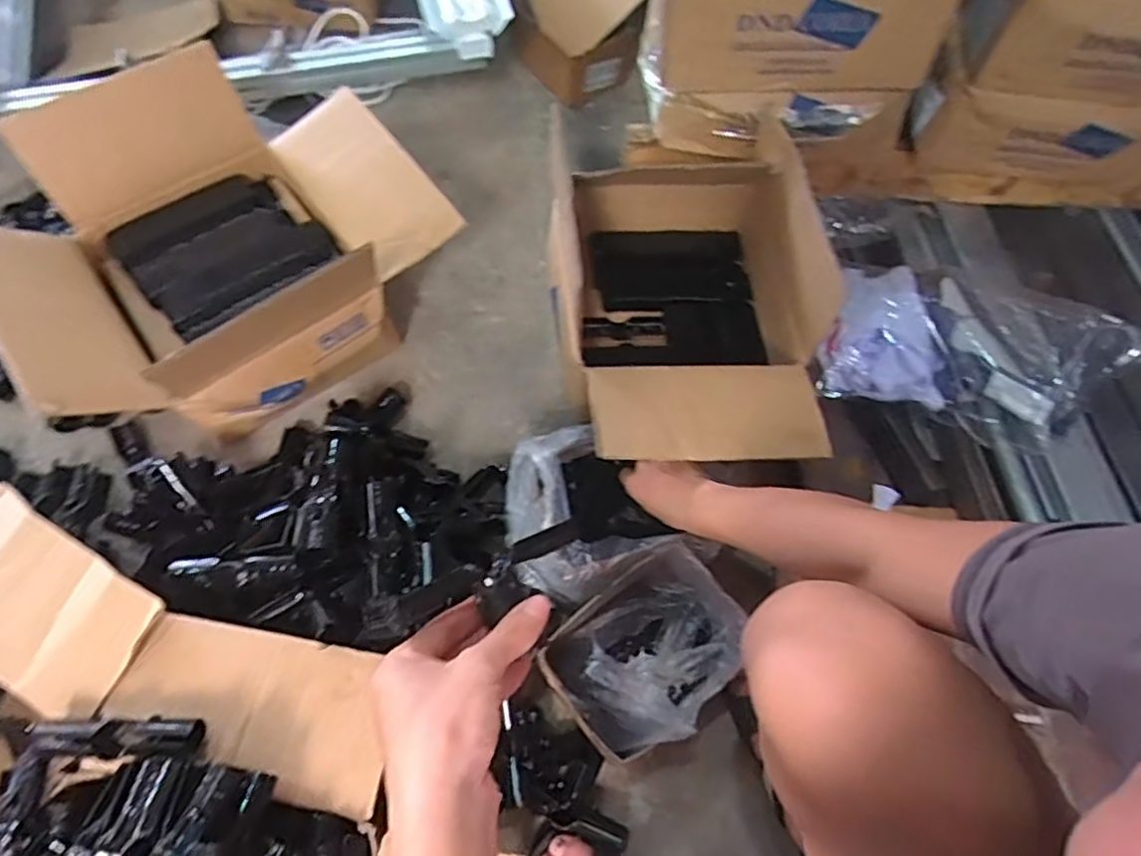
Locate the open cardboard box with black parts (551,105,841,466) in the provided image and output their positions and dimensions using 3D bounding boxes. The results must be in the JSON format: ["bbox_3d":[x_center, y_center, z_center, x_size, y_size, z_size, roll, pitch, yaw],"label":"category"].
[{"bbox_3d":[0.147,-0.167,0.868,0.319,0.233,0.485,-5,64,-6],"label":"open cardboard box with black parts"}]

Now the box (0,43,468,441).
[{"bbox_3d":[-0.432,-0.228,0.858,0.476,0.233,0.407,-33,70,-18],"label":"box"}]

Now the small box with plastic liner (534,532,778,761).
[{"bbox_3d":[0.093,0.244,0.741,0.229,0.097,0.154,-39,72,-20],"label":"small box with plastic liner"}]

